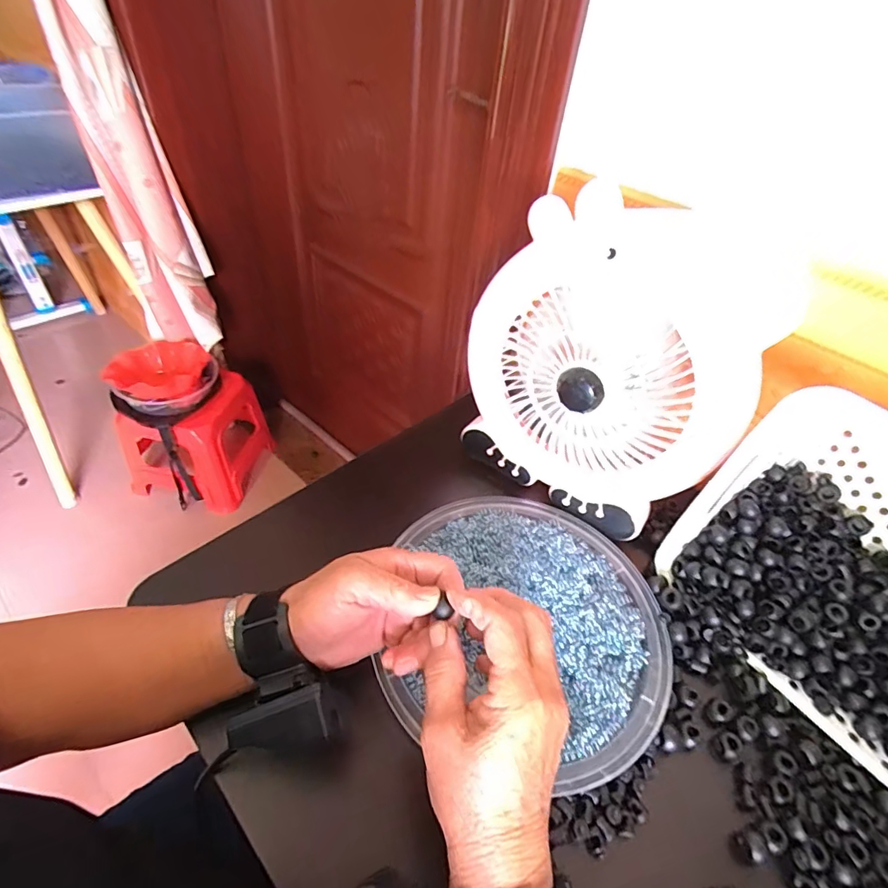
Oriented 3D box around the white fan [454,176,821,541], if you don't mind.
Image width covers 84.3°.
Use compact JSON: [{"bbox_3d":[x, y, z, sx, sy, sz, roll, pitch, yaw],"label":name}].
[{"bbox_3d":[0.129,-0.061,0.428,0.239,0.254,0.074,31,49,21],"label":"white fan"}]

